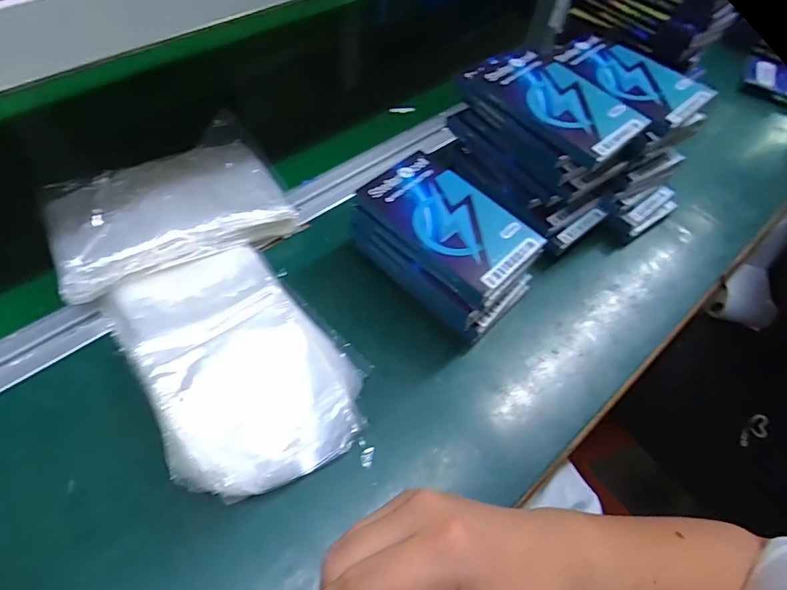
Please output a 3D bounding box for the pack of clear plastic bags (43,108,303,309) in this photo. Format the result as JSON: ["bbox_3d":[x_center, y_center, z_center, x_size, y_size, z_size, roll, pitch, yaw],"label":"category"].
[{"bbox_3d":[-0.193,-0.083,0.420,0.191,0.027,0.123,-24,64,-28],"label":"pack of clear plastic bags"}]

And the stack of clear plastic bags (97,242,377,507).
[{"bbox_3d":[-0.112,0.044,0.358,0.135,0.035,0.192,-28,63,-22],"label":"stack of clear plastic bags"}]

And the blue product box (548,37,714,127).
[{"bbox_3d":[0.209,-0.197,0.438,0.084,0.016,0.128,-30,64,-23],"label":"blue product box"}]

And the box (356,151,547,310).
[{"bbox_3d":[0.043,-0.057,0.383,0.130,0.020,0.077,41,62,20],"label":"box"}]

